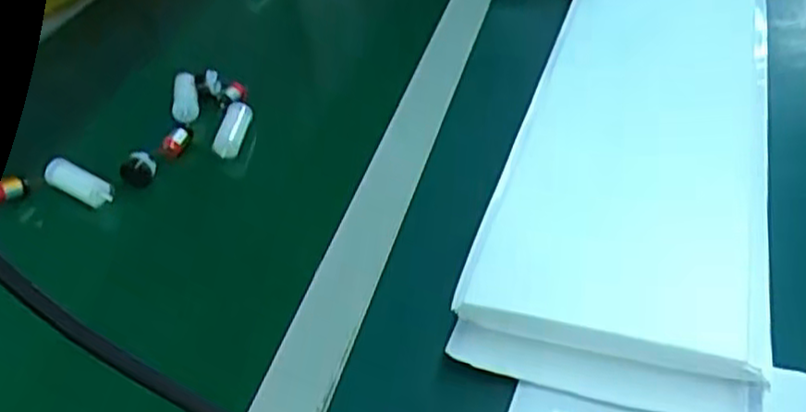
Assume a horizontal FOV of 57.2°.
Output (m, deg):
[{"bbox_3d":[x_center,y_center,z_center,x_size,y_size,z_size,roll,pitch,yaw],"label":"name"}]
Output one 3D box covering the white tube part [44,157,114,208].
[{"bbox_3d":[-0.242,-0.019,0.548,0.061,0.018,0.019,19,46,26],"label":"white tube part"}]

